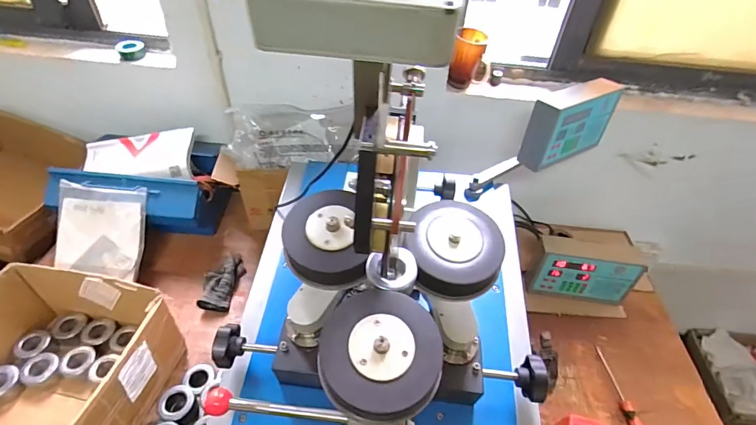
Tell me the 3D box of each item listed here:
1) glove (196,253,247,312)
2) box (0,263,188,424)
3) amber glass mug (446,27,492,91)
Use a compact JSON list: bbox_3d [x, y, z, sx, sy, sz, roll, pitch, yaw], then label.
[{"bbox_3d":[-0.375,0.165,0.967,0.075,0.040,0.157,5,44,1],"label":"glove"},{"bbox_3d":[-0.584,0.290,0.720,0.330,0.186,0.342,11,44,7],"label":"box"},{"bbox_3d":[0.215,-0.351,0.936,0.090,0.121,0.077,13,45,8],"label":"amber glass mug"}]

